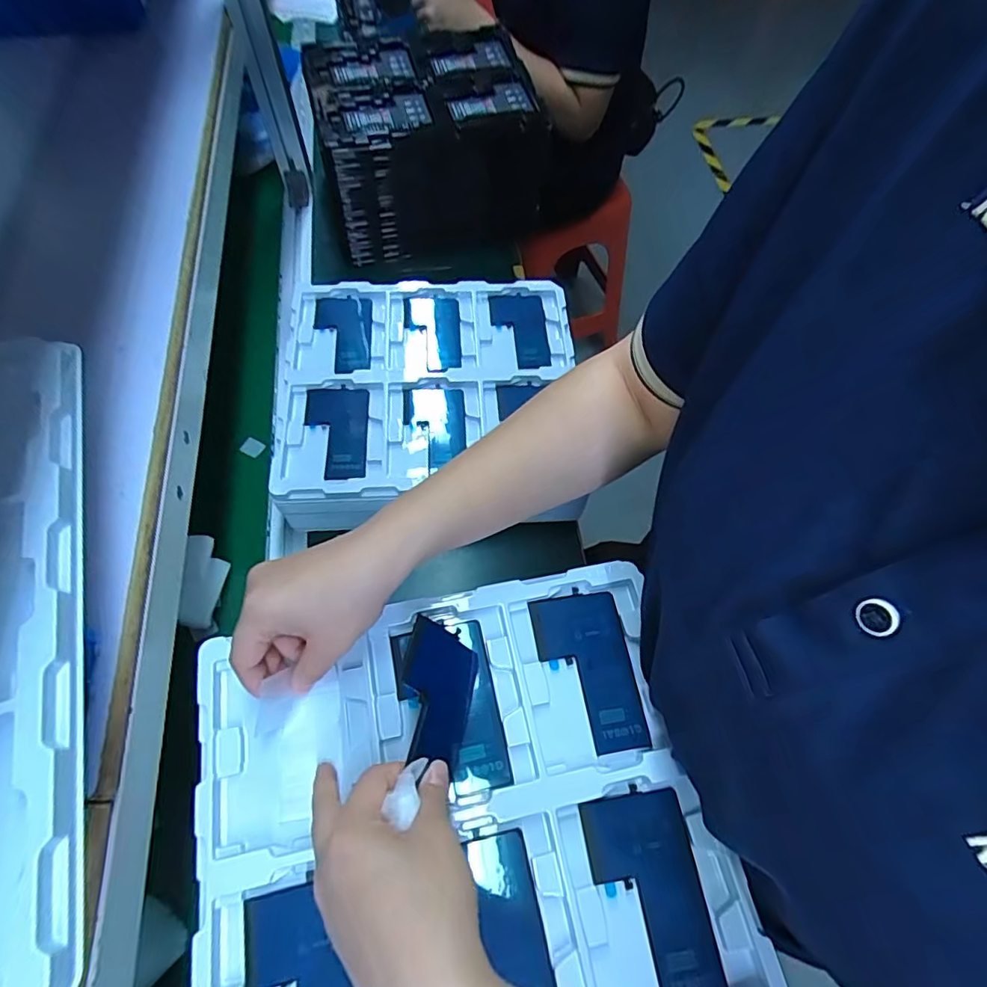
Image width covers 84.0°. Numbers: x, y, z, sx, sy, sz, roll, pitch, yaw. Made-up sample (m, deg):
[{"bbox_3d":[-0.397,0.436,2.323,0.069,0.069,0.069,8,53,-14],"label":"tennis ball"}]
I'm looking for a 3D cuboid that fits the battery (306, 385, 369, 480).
[{"bbox_3d":[-0.164,-0.064,0.571,0.064,0.007,0.111,-3,63,-3],"label":"battery"}]

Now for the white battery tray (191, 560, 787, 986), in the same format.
[{"bbox_3d":[-0.019,0.200,0.345,0.313,0.021,0.270,-11,64,-8],"label":"white battery tray"}]

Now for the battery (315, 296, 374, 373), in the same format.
[{"bbox_3d":[-0.175,-0.185,0.635,0.065,0.009,0.112,-3,63,-3],"label":"battery"}]

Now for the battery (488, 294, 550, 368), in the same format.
[{"bbox_3d":[0.030,-0.192,0.648,0.062,0.009,0.109,-4,63,-4],"label":"battery"}]

